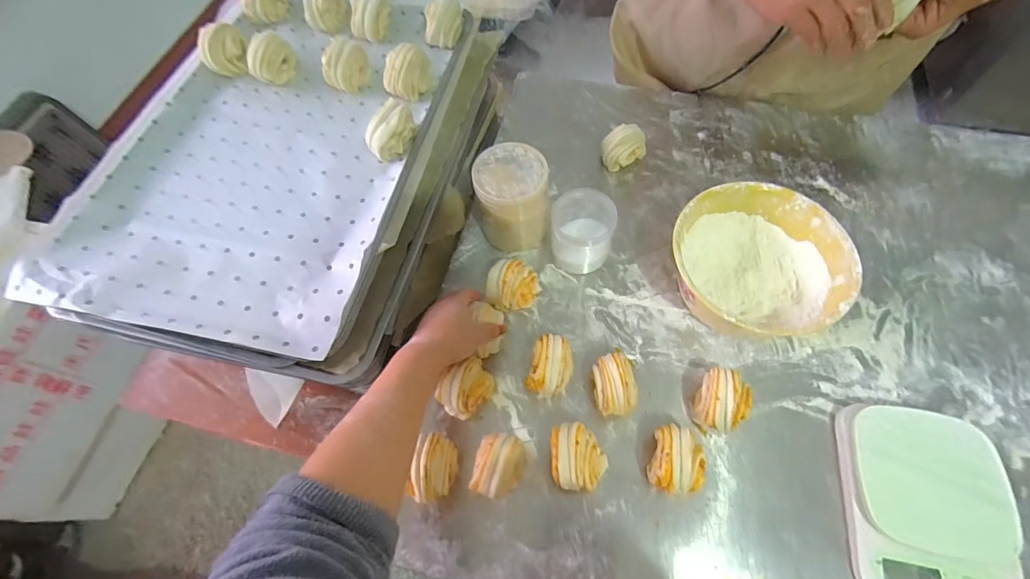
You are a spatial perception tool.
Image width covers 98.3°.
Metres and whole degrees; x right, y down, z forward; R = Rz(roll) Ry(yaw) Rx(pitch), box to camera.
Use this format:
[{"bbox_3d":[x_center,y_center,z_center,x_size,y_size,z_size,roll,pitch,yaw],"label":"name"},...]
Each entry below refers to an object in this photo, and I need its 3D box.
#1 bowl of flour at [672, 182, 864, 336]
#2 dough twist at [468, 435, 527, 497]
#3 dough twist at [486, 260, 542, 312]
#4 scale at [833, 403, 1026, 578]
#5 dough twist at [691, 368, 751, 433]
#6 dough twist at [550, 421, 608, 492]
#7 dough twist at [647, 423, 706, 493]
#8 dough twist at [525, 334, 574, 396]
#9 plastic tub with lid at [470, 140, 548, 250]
[{"bbox_3d":[0.297,-0.031,0.565,0.195,0.097,0.177,25,67,15],"label":"bowl of flour"},{"bbox_3d":[-0.017,0.193,0.486,0.050,0.053,0.062,13,65,10],"label":"dough twist"},{"bbox_3d":[-0.004,-0.003,0.591,0.059,0.053,0.064,-1,63,3],"label":"dough twist"},{"bbox_3d":[0.430,0.226,0.462,0.150,0.040,0.192,8,64,7],"label":"scale"},{"bbox_3d":[0.230,0.128,0.505,0.058,0.057,0.056,-1,63,3],"label":"dough twist"},{"bbox_3d":[0.072,0.183,0.485,0.066,0.057,0.067,-3,63,2],"label":"dough twist"},{"bbox_3d":[0.175,0.184,0.480,0.062,0.053,0.065,-2,63,2],"label":"dough twist"},{"bbox_3d":[0.043,0.094,0.535,0.055,0.055,0.068,16,65,11],"label":"dough twist"},{"bbox_3d":[-0.005,-0.121,0.616,0.089,0.123,0.088,-1,63,3],"label":"plastic tub with lid"}]

